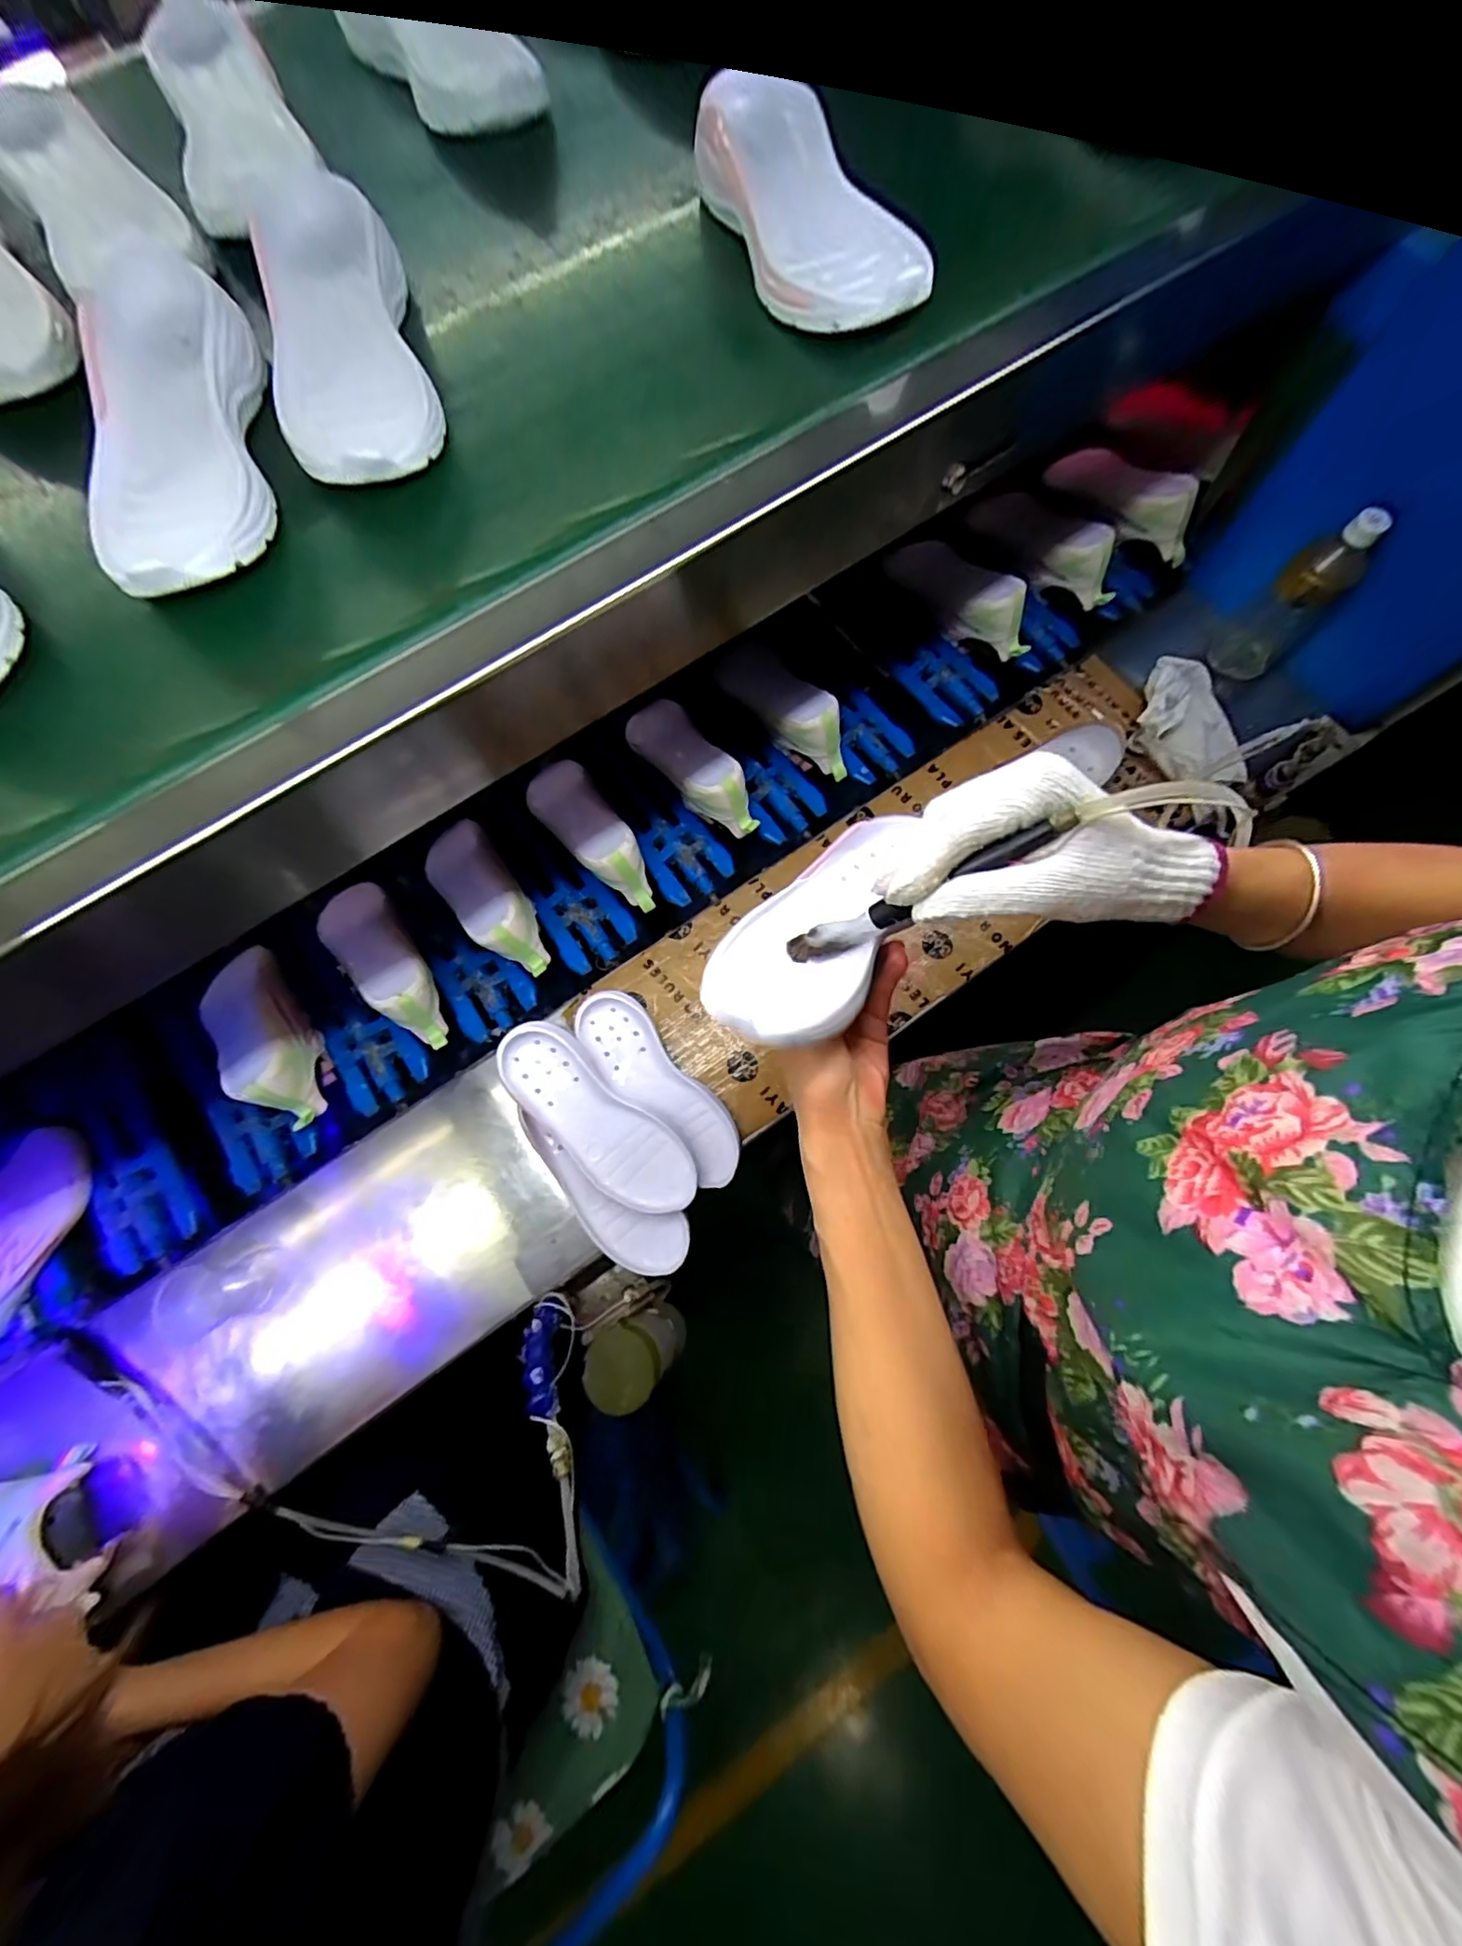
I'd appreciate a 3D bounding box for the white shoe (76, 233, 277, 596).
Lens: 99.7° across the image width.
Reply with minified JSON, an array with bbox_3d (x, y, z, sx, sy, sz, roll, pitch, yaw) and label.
[{"bbox_3d":[-0.307,-0.299,0.336,0.088,0.039,0.206,-12,76,-1],"label":"white shoe"}]

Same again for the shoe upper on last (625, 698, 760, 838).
[{"bbox_3d":[-0.040,-0.237,0.722,0.076,0.080,0.190,-36,78,-7],"label":"shoe upper on last"}]

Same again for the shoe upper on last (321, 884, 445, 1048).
[{"bbox_3d":[-0.379,-0.011,0.671,0.073,0.071,0.208,-38,78,-7],"label":"shoe upper on last"}]

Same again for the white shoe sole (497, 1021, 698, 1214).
[{"bbox_3d":[-0.130,0.142,0.589,0.223,0.024,0.084,43,83,3],"label":"white shoe sole"}]

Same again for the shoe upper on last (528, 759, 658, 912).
[{"bbox_3d":[-0.162,-0.161,0.715,0.078,0.083,0.207,-35,78,-7],"label":"shoe upper on last"}]

